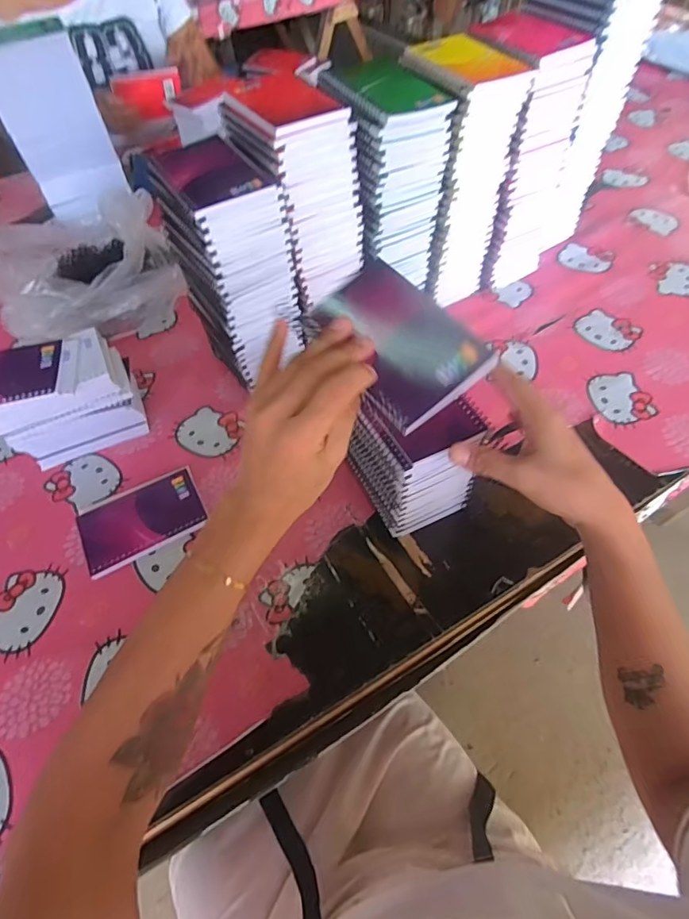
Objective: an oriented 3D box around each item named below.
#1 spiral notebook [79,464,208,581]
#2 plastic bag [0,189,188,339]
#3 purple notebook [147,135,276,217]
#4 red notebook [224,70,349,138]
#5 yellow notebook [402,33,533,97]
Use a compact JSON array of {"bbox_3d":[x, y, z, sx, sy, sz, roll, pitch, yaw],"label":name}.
[{"bbox_3d":[-0.220,0.065,0.537,0.128,0.016,0.080,-25,58,-14],"label":"spiral notebook"},{"bbox_3d":[-0.391,-0.282,0.716,0.261,0.112,0.225,25,60,19],"label":"plastic bag"},{"bbox_3d":[-0.128,-0.278,0.473,0.087,0.011,0.123,-30,59,-17],"label":"purple notebook"},{"bbox_3d":[-0.063,-0.352,0.483,0.079,0.011,0.127,-30,59,-17],"label":"red notebook"},{"bbox_3d":[0.127,-0.426,0.525,0.093,0.012,0.117,-29,59,-17],"label":"yellow notebook"}]

